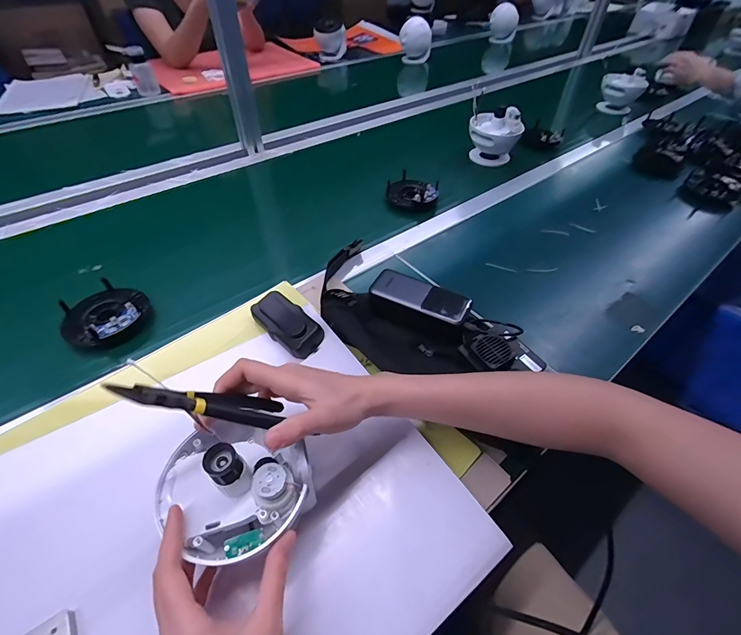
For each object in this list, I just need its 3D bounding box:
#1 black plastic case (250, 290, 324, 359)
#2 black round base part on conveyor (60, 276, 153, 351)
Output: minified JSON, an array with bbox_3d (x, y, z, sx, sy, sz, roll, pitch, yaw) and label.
[{"bbox_3d":[-0.109,0.006,0.482,0.104,0.029,0.050,37,57,27],"label":"black plastic case"},{"bbox_3d":[-0.355,-0.002,0.497,0.085,0.035,0.100,29,53,22],"label":"black round base part on conveyor"}]

